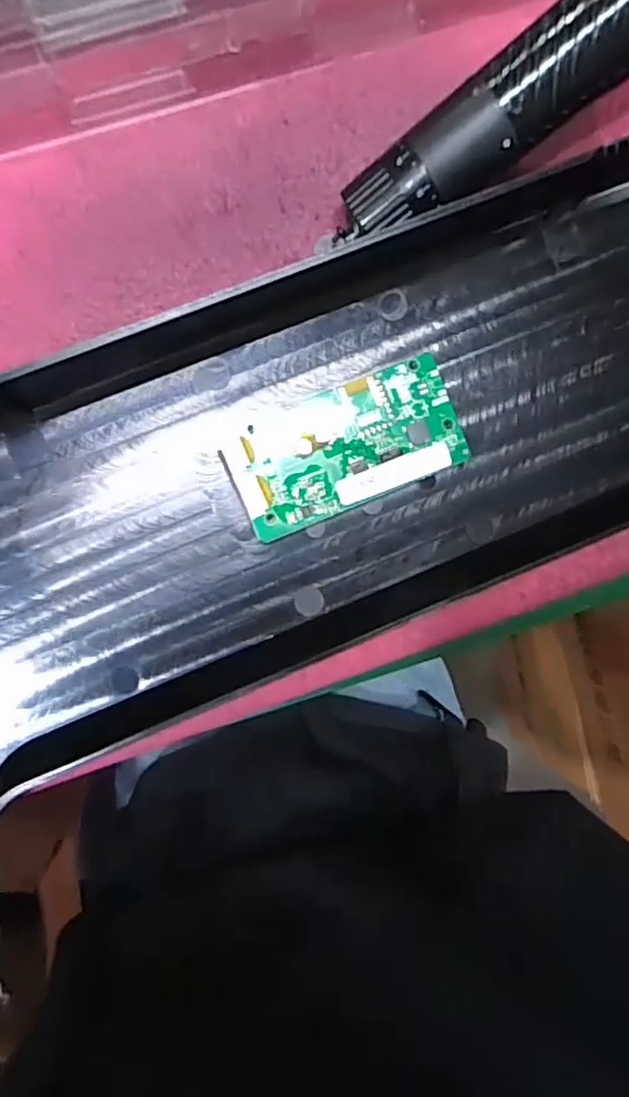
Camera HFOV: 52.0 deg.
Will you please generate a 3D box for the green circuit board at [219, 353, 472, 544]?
[{"bbox_3d":[0.013,-0.042,0.265,0.095,0.012,0.046,-22,93,-5],"label":"green circuit board"}]

